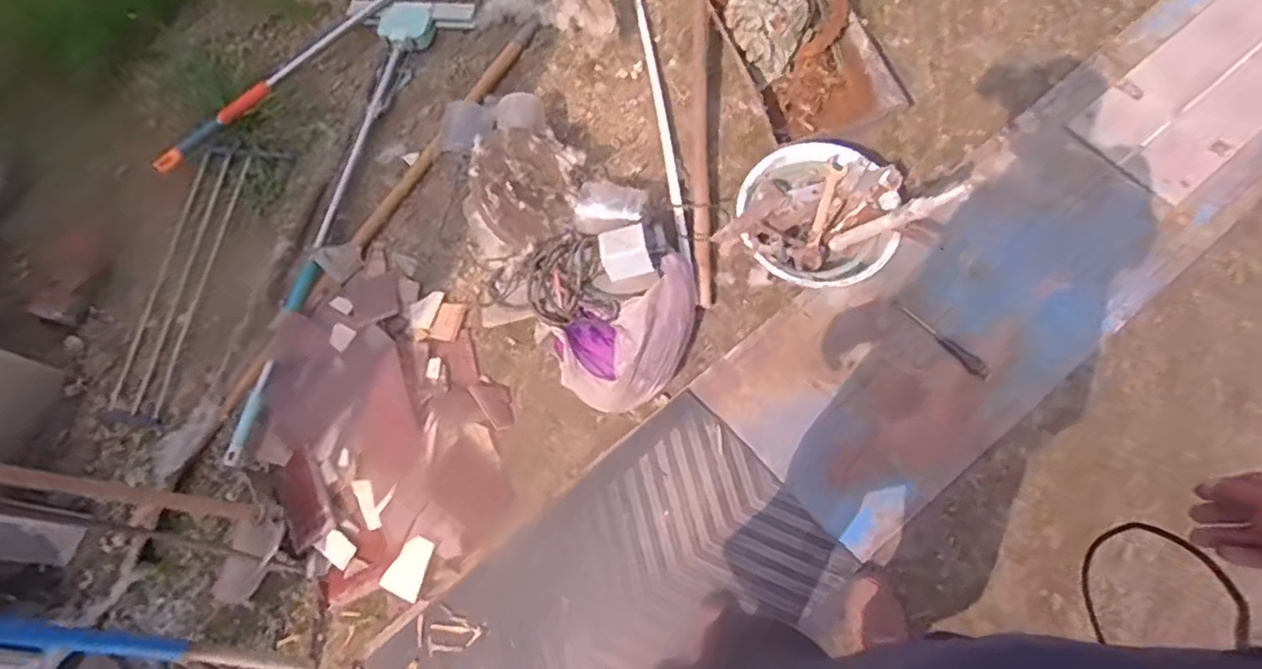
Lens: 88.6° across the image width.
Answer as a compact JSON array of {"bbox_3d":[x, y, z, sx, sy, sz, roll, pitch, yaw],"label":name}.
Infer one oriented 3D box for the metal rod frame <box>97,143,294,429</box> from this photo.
[{"bbox_3d":[-1.082,-0.144,1.586,0.202,0.061,0.749,16,73,5],"label":"metal rod frame"}]

